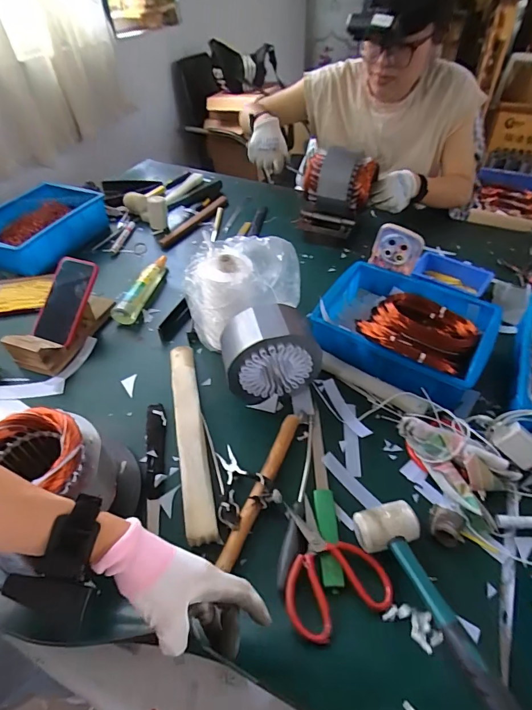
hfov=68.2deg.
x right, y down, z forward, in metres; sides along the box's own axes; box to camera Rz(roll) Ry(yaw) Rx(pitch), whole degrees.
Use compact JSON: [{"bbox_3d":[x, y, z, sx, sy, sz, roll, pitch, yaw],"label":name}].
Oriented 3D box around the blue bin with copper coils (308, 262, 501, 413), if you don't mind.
[{"bbox_3d":[0.244,-0.048,0.706,0.280,0.091,0.212,28,53,25],"label":"blue bin with copper coils"}]

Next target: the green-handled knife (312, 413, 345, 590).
[{"bbox_3d":[0.080,0.182,0.547,0.027,0.023,0.245,0,47,1],"label":"green-handled knife"}]

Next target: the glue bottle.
[{"bbox_3d":[-0.257,-0.146,0.837,0.045,0.038,0.211,11,48,11],"label":"glue bottle"}]

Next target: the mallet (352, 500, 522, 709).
[{"bbox_3d":[0.176,0.261,0.382,0.071,0.039,0.278,-13,27,-9],"label":"mallet"}]

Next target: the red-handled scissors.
[{"bbox_3d":[0.082,0.248,0.468,0.116,0.020,0.152,0,47,1],"label":"red-handled scissors"}]

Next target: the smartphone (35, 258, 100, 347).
[{"bbox_3d":[-0.369,-0.101,0.728,0.081,0.017,0.162,12,79,13],"label":"smartphone"}]

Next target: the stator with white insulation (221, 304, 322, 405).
[{"bbox_3d":[0.005,-0.005,0.622,0.148,0.141,0.087,-14,48,-12],"label":"stator with white insulation"}]

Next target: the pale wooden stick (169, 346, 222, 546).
[{"bbox_3d":[-0.115,0.113,0.595,0.039,0.025,0.333,-10,47,-8],"label":"pale wooden stick"}]

